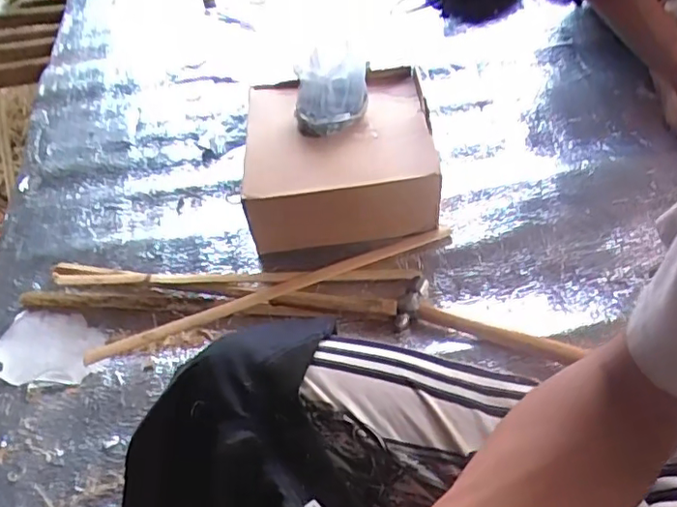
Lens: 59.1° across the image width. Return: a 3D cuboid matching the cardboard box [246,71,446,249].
[{"bbox_3d":[0.002,-0.137,0.866,0.262,0.119,0.267,-6,49,-1],"label":"cardboard box"}]

